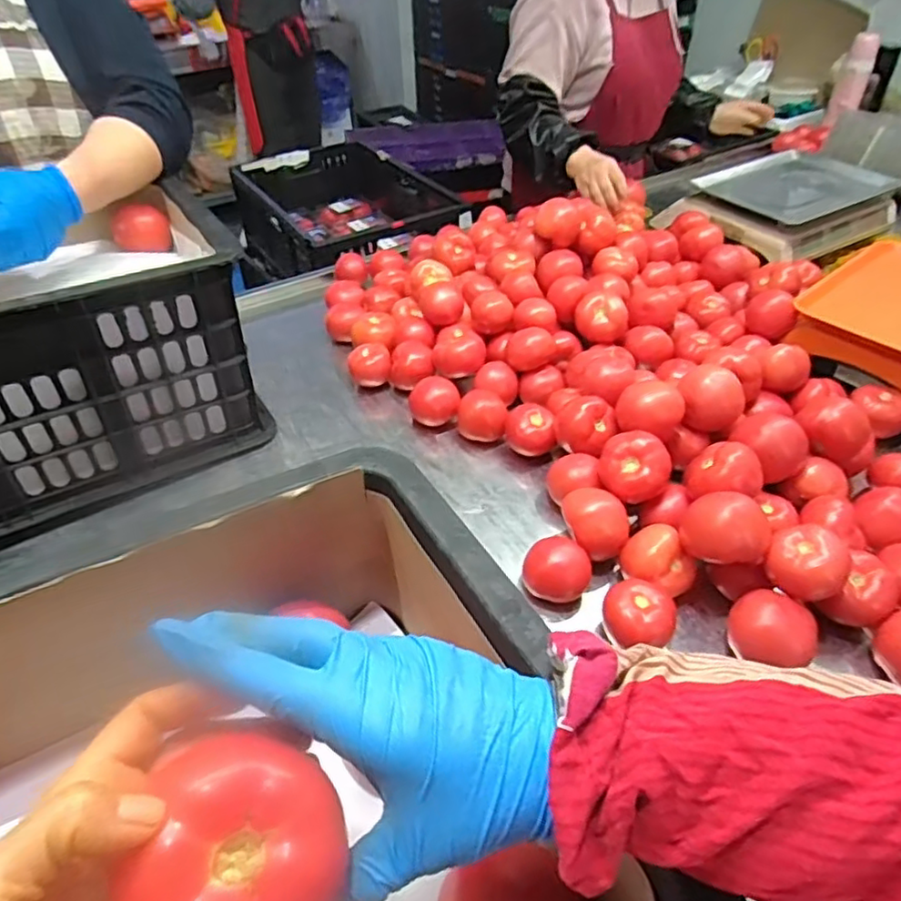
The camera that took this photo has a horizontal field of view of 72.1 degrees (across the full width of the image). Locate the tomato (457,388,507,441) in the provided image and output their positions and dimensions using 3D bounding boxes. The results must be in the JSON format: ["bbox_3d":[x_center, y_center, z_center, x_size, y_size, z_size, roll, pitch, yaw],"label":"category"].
[{"bbox_3d":[0.039,-0.049,0.817,0.062,0.051,0.059,-1,44,1],"label":"tomato"}]

